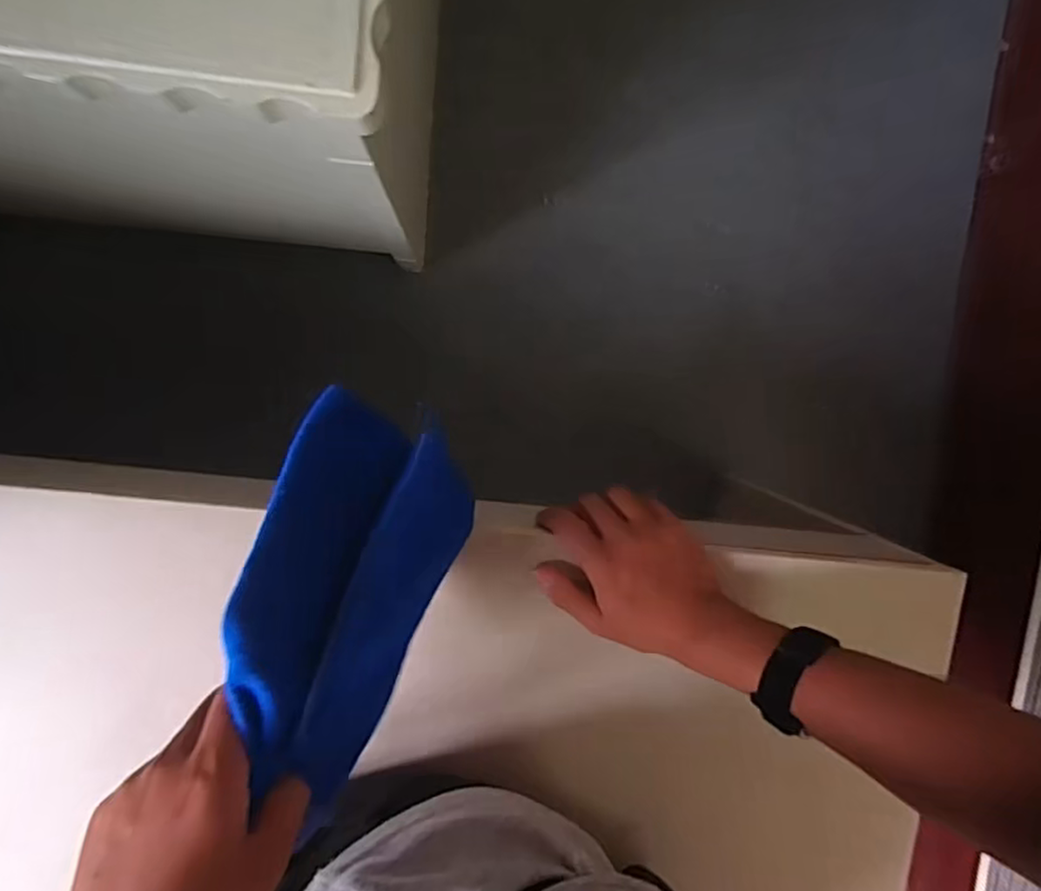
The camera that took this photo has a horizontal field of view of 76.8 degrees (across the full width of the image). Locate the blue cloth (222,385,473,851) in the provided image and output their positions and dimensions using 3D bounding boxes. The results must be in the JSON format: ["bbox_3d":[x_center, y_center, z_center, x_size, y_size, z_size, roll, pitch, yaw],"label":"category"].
[{"bbox_3d":[-0.094,0.088,0.382,0.045,0.143,0.204,1,56,27],"label":"blue cloth"}]

